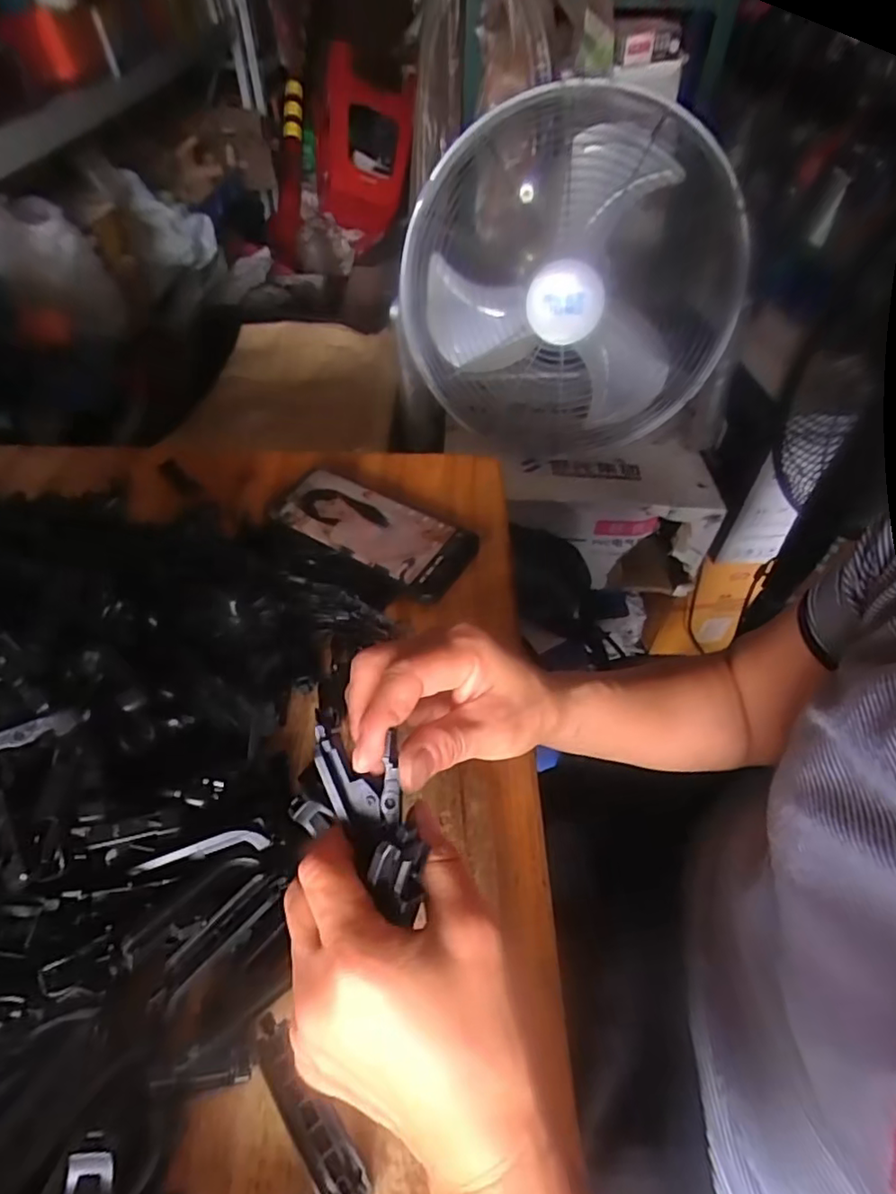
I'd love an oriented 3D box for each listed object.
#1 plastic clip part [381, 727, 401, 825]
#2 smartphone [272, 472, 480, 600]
[{"bbox_3d":[-0.023,0.073,0.238,0.007,0.004,0.035,1,94,-1],"label":"plastic clip part"},{"bbox_3d":[-0.061,-0.055,0.473,0.163,0.010,0.070,26,53,20],"label":"smartphone"}]

